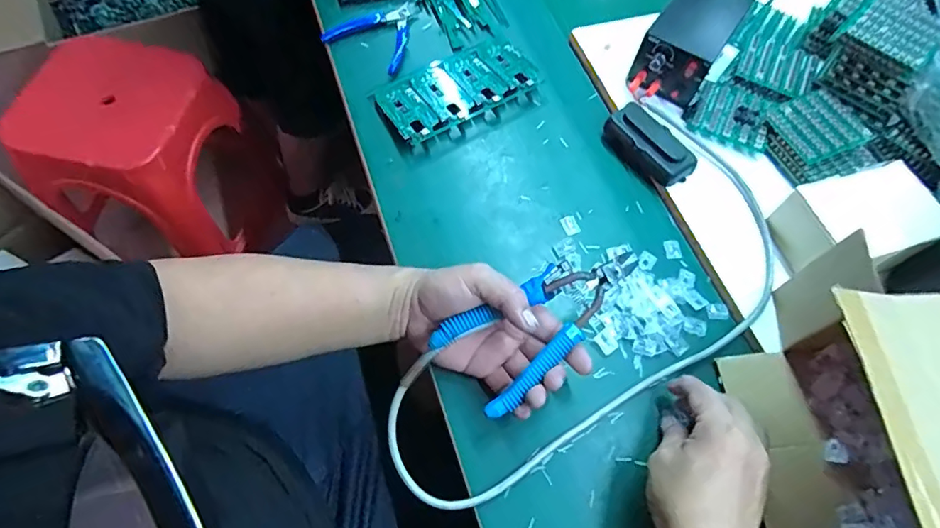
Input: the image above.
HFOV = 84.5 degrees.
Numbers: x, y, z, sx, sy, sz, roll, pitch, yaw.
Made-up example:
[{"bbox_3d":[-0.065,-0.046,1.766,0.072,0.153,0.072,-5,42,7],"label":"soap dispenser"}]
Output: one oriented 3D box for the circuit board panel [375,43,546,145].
[{"bbox_3d":[-0.013,-0.211,0.621,0.190,0.023,0.100,-30,67,-15],"label":"circuit board panel"}]

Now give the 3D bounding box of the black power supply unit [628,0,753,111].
[{"bbox_3d":[0.260,-0.266,0.610,0.079,0.066,0.157,33,67,15],"label":"black power supply unit"}]

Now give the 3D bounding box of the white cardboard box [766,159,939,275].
[{"bbox_3d":[0.382,-0.038,0.505,0.127,0.054,0.093,-14,63,-8],"label":"white cardboard box"}]

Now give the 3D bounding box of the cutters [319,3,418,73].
[{"bbox_3d":[-0.108,-0.302,0.665,0.109,0.010,0.122,32,66,15],"label":"cutters"}]

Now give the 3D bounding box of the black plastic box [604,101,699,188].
[{"bbox_3d":[0.200,-0.132,0.582,0.054,0.029,0.104,-27,66,-14],"label":"black plastic box"}]

